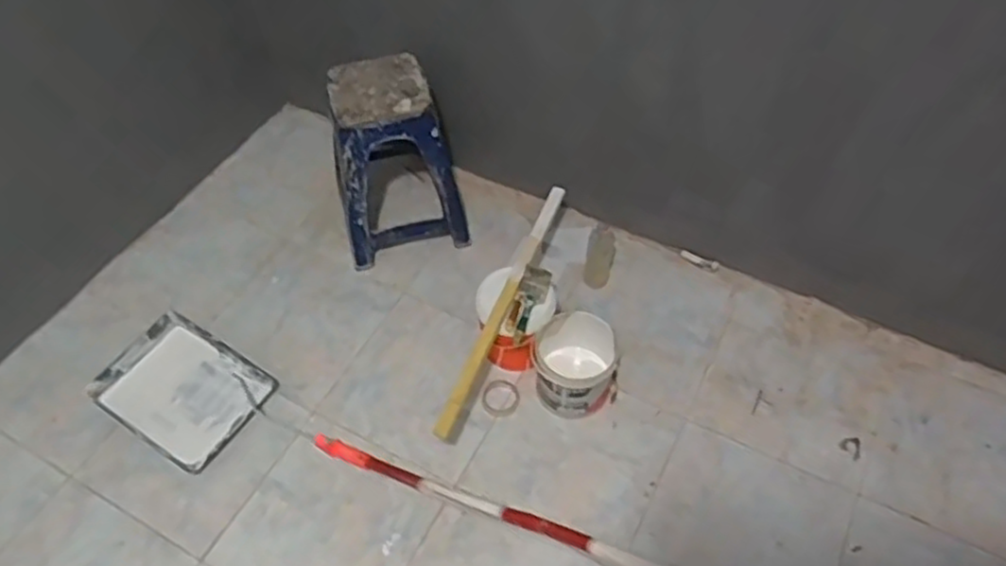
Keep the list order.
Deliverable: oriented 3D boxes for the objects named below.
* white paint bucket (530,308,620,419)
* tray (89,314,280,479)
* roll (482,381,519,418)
[{"bbox_3d":[0.159,0.188,1.688,0.188,0.191,0.186,-2,57,4],"label":"white paint bucket"},{"bbox_3d":[-0.755,0.247,1.755,0.373,0.049,0.285,27,59,19],"label":"tray"},{"bbox_3d":[-0.004,0.272,1.749,0.087,0.018,0.086,0,54,1],"label":"roll"}]

